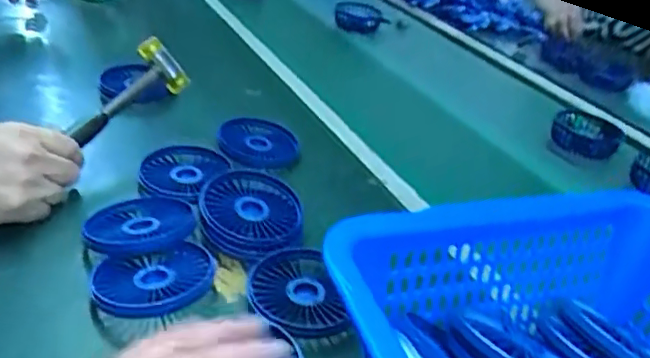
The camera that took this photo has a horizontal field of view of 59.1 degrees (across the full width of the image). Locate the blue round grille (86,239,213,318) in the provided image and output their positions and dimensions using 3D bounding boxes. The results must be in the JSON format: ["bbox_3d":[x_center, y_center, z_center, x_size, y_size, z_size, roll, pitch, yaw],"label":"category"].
[{"bbox_3d":[-0.124,0.072,0.420,0.085,0.016,0.077,-6,37,-24],"label":"blue round grille"}]

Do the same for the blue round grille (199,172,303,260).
[{"bbox_3d":[-0.063,0.030,0.500,0.085,0.026,0.093,7,33,-5],"label":"blue round grille"}]

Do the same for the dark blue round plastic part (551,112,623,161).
[{"bbox_3d":[0.365,-0.061,0.802,0.090,0.022,0.089,7,33,-5],"label":"dark blue round plastic part"}]

